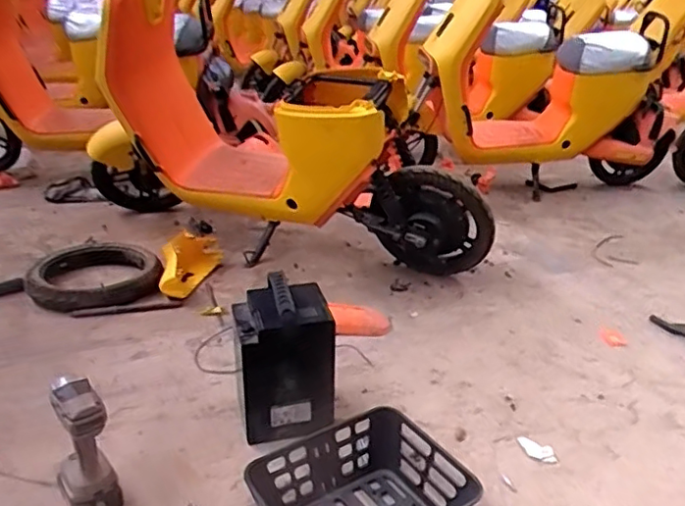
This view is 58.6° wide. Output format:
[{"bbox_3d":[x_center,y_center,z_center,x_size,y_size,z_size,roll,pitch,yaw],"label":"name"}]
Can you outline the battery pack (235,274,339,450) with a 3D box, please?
[{"bbox_3d":[-0.120,0.213,1.201,0.181,0.299,0.146,-5,26,-15],"label":"battery pack"}]

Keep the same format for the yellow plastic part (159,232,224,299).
[{"bbox_3d":[-0.417,0.009,1.695,0.075,0.136,0.282,6,25,8],"label":"yellow plastic part"}]

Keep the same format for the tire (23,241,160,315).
[{"bbox_3d":[-0.673,0.057,1.649,0.326,0.065,0.340,-11,28,-27],"label":"tire"}]

